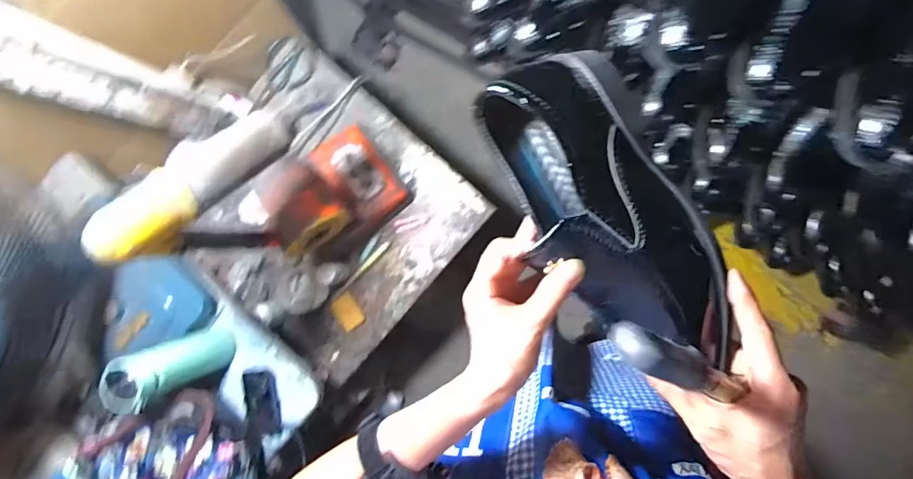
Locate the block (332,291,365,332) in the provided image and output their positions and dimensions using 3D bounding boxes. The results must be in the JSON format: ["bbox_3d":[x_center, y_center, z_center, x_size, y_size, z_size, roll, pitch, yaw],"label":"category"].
[{"bbox_3d":[-0.231,0.154,0.970,0.051,0.013,0.072,-32,88,7],"label":"block"}]

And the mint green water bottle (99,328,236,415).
[{"bbox_3d":[-0.435,0.194,0.708,0.075,0.196,0.074,0,92,7],"label":"mint green water bottle"}]

